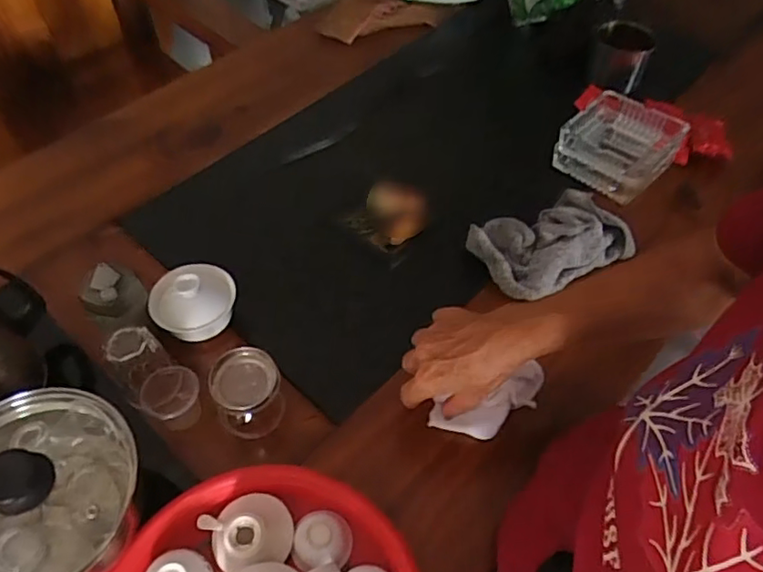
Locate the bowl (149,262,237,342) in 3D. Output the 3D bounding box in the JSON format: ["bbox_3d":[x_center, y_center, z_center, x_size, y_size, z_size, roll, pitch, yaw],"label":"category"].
[{"bbox_3d":[-0.194,0.017,0.617,0.082,0.069,0.078,1,53,-1],"label":"bowl"}]

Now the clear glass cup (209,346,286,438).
[{"bbox_3d":[-0.125,0.100,0.549,0.061,0.068,0.059,1,53,-1],"label":"clear glass cup"}]

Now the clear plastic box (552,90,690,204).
[{"bbox_3d":[0.311,-0.183,0.770,0.125,0.063,0.123,36,60,23],"label":"clear plastic box"}]

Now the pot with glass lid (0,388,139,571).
[{"bbox_3d":[-0.274,0.161,0.451,0.142,0.101,0.158,23,56,15],"label":"pot with glass lid"}]

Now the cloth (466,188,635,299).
[{"bbox_3d":[0.199,-0.055,0.688,0.177,0.044,0.106,-23,57,-17],"label":"cloth"}]

